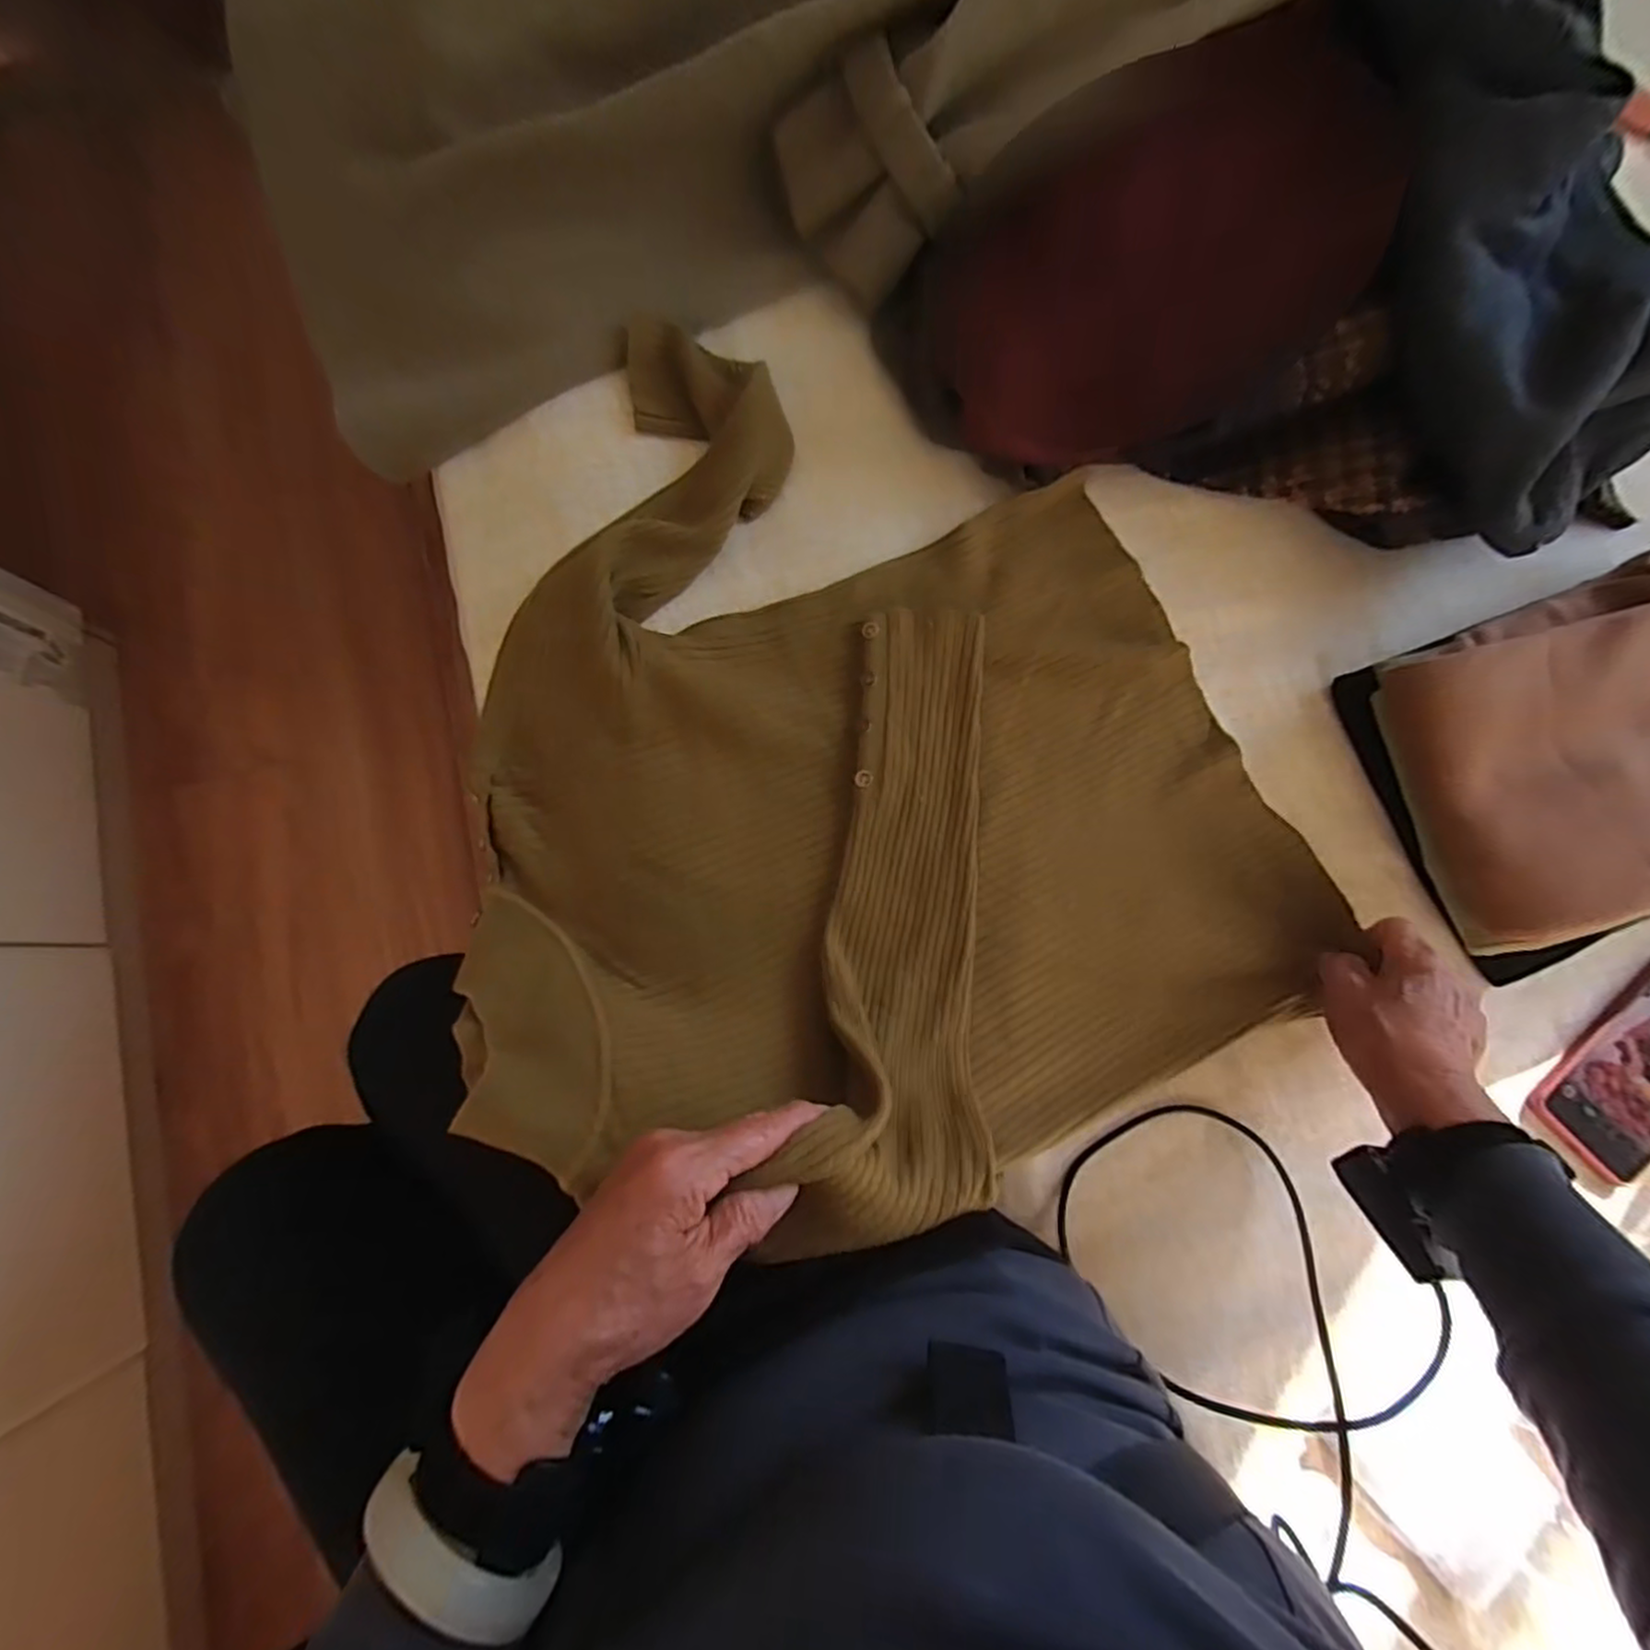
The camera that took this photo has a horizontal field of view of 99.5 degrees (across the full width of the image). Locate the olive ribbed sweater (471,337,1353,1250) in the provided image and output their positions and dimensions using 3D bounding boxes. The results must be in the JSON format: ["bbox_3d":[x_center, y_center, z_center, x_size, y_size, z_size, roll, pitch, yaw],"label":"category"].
[{"bbox_3d":[0.047,-0.032,0.440,0.544,0.147,0.514,17,84,0],"label":"olive ribbed sweater"}]

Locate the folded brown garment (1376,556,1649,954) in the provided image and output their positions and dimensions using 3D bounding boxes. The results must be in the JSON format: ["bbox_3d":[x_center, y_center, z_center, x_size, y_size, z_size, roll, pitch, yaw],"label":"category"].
[{"bbox_3d":[0.568,-0.060,0.501,0.276,0.066,0.233,-17,81,-6],"label":"folded brown garment"}]

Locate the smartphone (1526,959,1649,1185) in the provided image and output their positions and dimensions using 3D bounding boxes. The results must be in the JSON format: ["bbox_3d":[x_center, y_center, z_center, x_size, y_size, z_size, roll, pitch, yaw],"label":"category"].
[{"bbox_3d":[0.589,0.172,0.501,0.079,0.007,0.166,43,88,17],"label":"smartphone"}]

